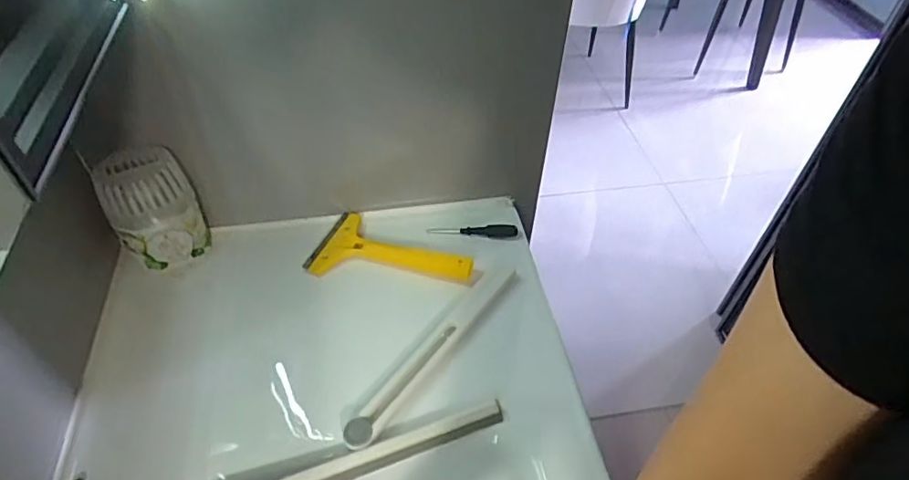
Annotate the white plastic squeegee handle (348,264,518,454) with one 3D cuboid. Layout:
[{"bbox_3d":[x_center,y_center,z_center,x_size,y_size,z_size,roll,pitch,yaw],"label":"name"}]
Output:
[{"bbox_3d":[-0.021,0.114,0.619,0.034,0.017,0.268,29,53,23],"label":"white plastic squeegee handle"}]

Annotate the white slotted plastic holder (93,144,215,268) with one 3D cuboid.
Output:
[{"bbox_3d":[-0.341,-0.035,0.653,0.090,0.126,0.067,-24,52,-22],"label":"white slotted plastic holder"}]

